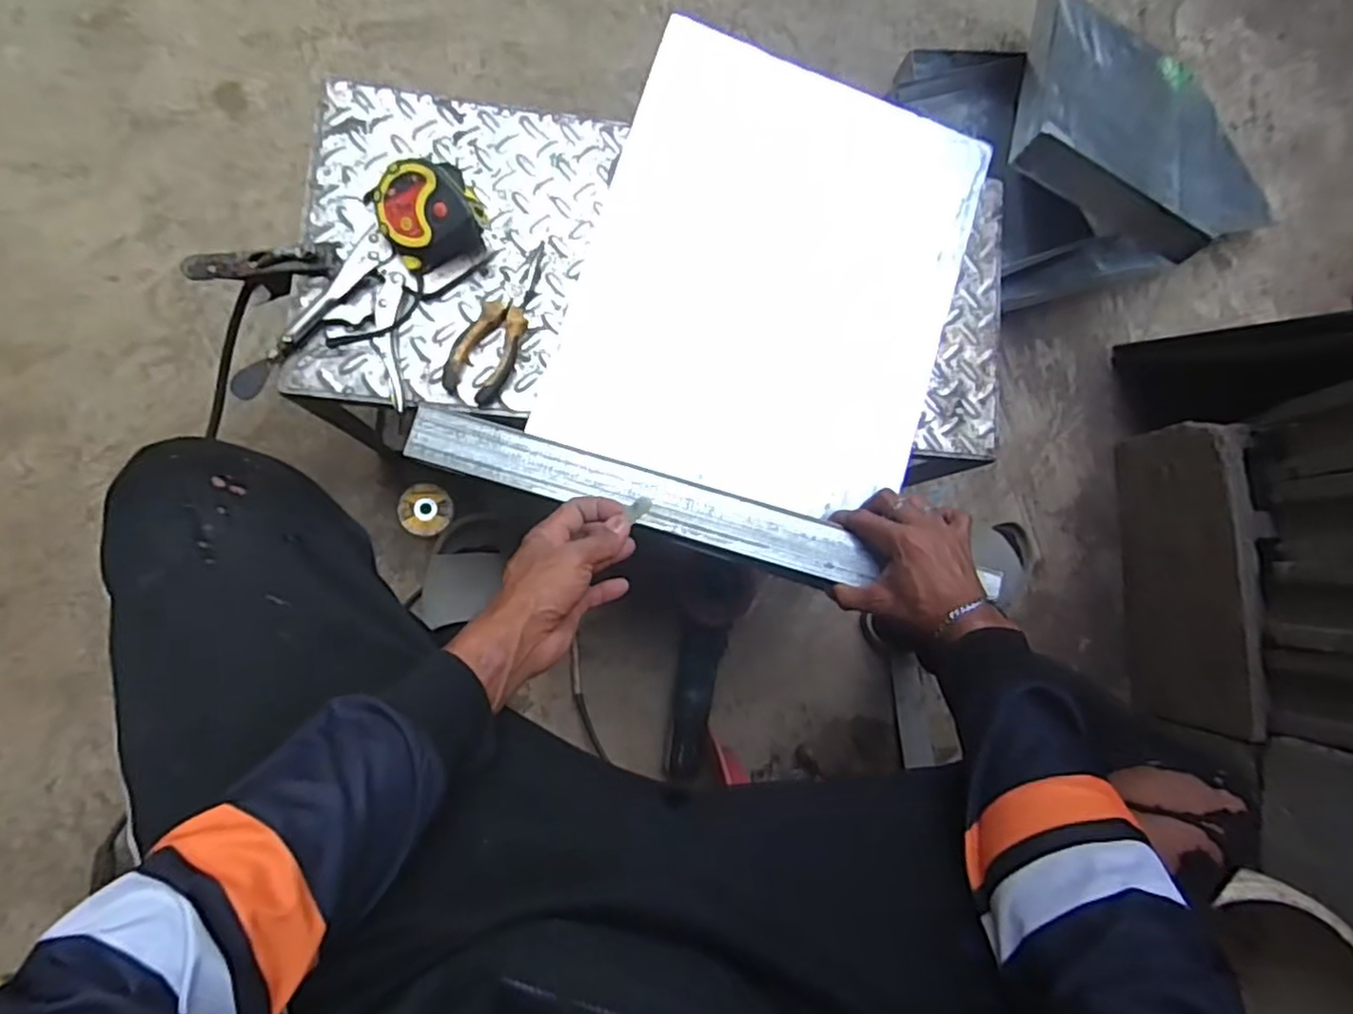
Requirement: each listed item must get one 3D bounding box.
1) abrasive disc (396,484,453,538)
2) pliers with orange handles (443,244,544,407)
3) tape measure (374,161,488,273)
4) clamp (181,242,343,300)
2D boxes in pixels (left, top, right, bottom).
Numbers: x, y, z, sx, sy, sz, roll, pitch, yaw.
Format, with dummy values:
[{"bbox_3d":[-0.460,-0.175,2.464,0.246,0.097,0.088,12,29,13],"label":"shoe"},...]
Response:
[{"bbox_3d":[-0.328,0.004,0.891,0.066,0.007,0.066,-4,85,-8],"label":"abrasive disc"},{"bbox_3d":[-0.155,-0.168,0.616,0.048,0.018,0.155,27,81,-4],"label":"pliers with orange handles"},{"bbox_3d":[-0.213,-0.255,0.591,0.088,0.056,0.079,-21,87,-10],"label":"tape measure"},{"bbox_3d":[-0.373,-0.213,0.615,0.155,0.034,0.036,2,83,15],"label":"clamp"}]

